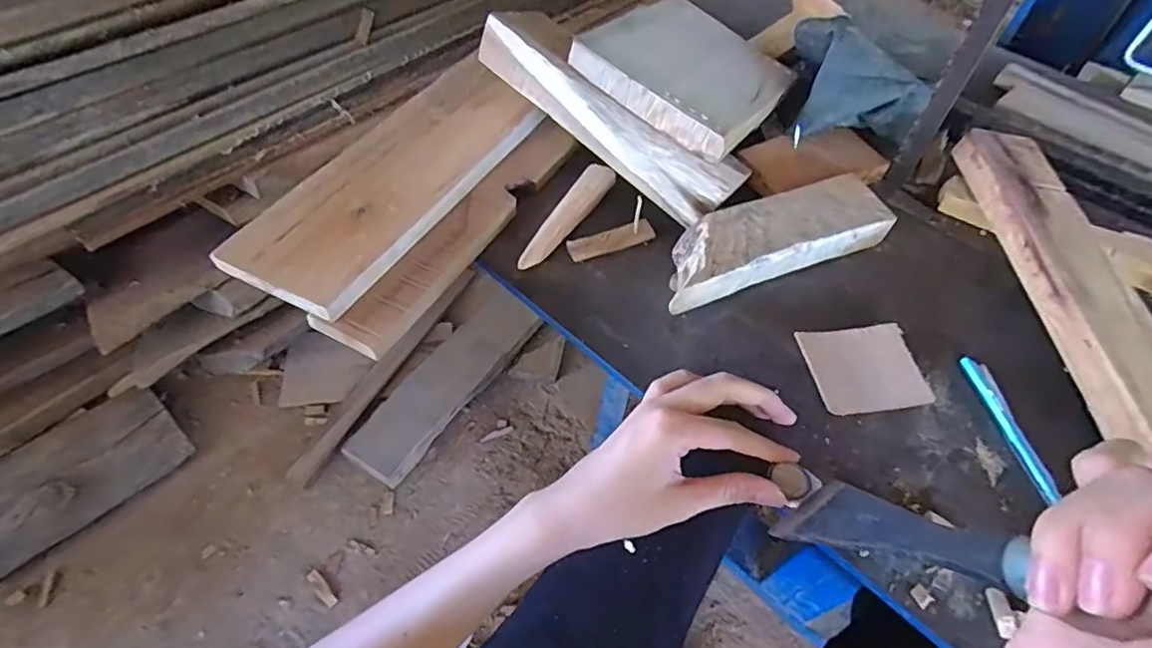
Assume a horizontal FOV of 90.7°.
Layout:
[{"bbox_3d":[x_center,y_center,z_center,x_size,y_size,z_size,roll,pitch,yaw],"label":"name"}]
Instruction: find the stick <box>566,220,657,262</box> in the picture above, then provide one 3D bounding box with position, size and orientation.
[{"bbox_3d":[0.028,-0.065,0.440,0.070,0.005,0.018,-17,87,-13],"label":"stick"}]

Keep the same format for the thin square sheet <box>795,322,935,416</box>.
[{"bbox_3d":[0.189,0.027,0.375,0.076,0.010,0.060,-7,61,-6],"label":"thin square sheet"}]

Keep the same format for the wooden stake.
[{"bbox_3d":[-0.009,-0.085,0.444,0.022,0.019,0.121,29,57,18],"label":"wooden stake"}]

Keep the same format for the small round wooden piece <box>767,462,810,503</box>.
[{"bbox_3d":[0.126,0.090,0.330,0.021,0.004,0.023,1,53,-2],"label":"small round wooden piece"}]

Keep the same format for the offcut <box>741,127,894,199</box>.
[{"bbox_3d":[0.204,-0.140,0.489,0.127,0.015,0.054,-11,54,-10],"label":"offcut"}]

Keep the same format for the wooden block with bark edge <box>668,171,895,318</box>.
[{"bbox_3d":[0.144,-0.061,0.428,0.192,0.036,0.057,-20,57,-17],"label":"wooden block with bark edge"}]

